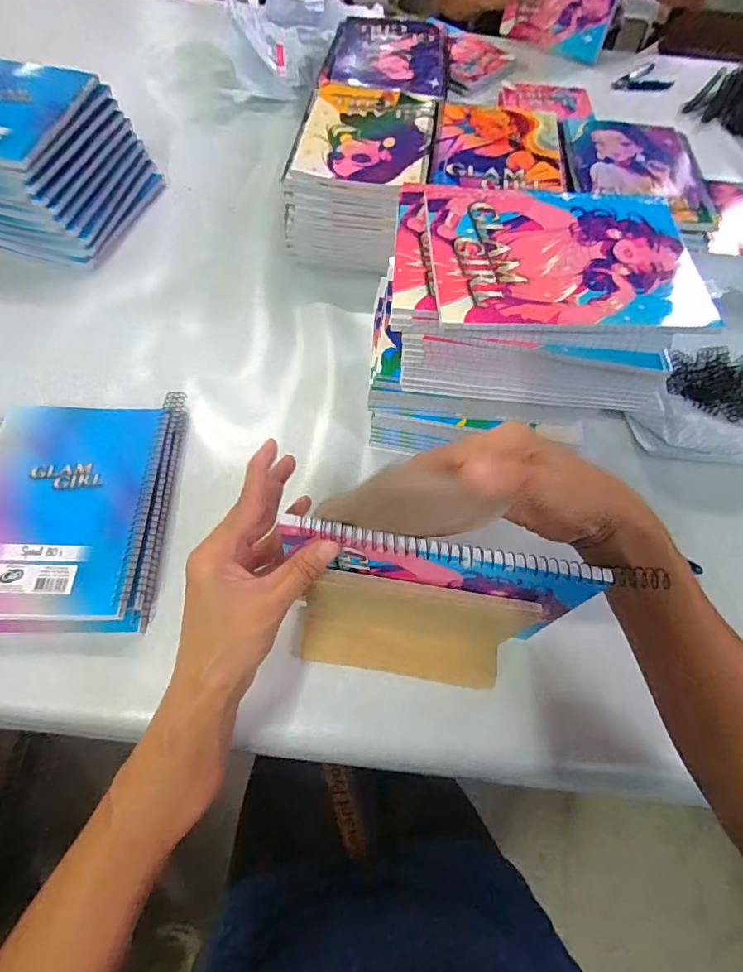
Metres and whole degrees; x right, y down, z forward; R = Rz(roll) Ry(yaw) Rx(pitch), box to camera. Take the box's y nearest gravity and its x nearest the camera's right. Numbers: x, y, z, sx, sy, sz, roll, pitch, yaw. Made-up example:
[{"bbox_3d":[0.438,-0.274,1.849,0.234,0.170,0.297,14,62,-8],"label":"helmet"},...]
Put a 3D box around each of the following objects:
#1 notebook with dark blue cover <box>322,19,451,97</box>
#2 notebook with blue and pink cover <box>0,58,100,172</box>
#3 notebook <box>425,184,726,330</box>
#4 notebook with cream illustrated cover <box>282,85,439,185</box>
[{"bbox_3d":[0.023,-0.591,0.651,0.159,0.010,0.204,4,63,0],"label":"notebook with dark blue cover"},{"bbox_3d":[-0.424,-0.428,0.541,0.158,0.014,0.198,10,61,-3],"label":"notebook with blue and pink cover"},{"bbox_3d":[0.142,-0.174,0.354,0.194,0.006,0.147,0,64,-2],"label":"notebook"},{"bbox_3d":[-0.005,-0.413,0.557,0.155,0.008,0.193,8,63,1],"label":"notebook with cream illustrated cover"}]

